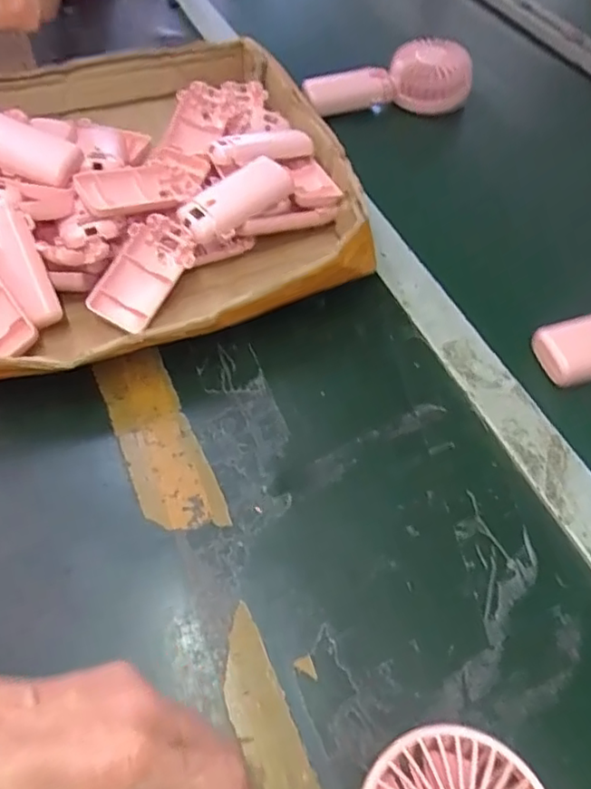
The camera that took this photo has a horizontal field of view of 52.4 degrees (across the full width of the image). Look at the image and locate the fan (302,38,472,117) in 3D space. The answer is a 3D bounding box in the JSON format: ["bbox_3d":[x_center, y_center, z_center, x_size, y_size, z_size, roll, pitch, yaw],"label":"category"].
[{"bbox_3d":[0.103,-0.344,0.660,0.184,0.049,0.062,-5,54,-4],"label":"fan"}]

